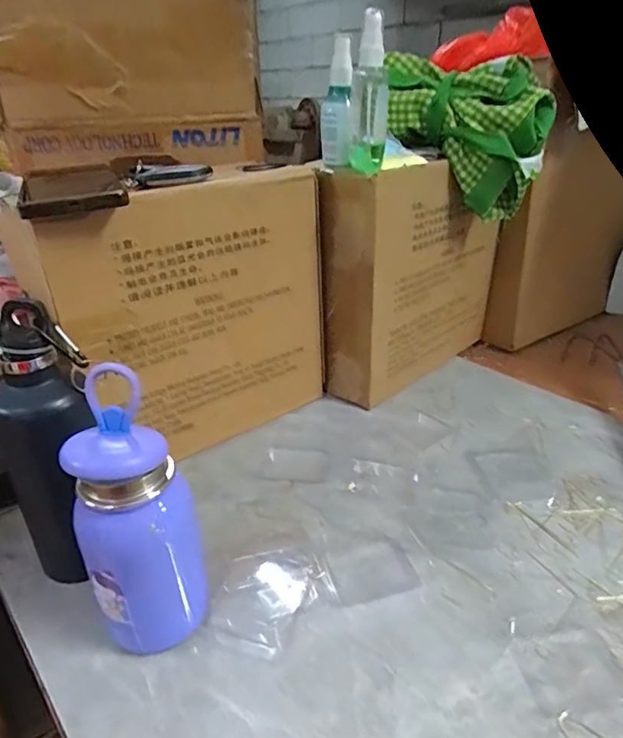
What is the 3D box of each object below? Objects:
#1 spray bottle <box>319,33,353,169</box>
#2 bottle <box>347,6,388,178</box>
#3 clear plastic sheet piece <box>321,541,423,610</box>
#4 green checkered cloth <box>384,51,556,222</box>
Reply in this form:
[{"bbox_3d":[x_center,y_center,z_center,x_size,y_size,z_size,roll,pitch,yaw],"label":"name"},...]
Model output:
[{"bbox_3d":[0.024,-0.262,0.522,0.031,0.114,0.040,0,28,2],"label":"spray bottle"},{"bbox_3d":[0.056,-0.261,0.509,0.036,0.135,0.034,2,28,6],"label":"bottle"},{"bbox_3d":[0.045,0.162,0.419,0.072,0.004,0.049,-10,29,-16],"label":"clear plastic sheet piece"},{"bbox_3d":[0.165,-0.257,0.590,0.180,0.151,0.087,4,29,10],"label":"green checkered cloth"}]

